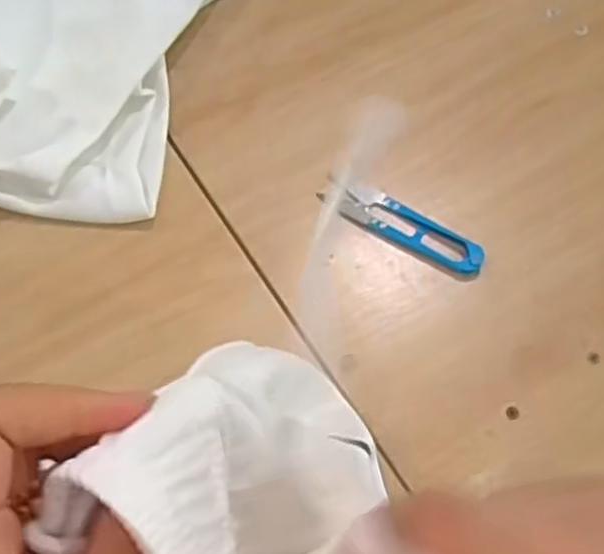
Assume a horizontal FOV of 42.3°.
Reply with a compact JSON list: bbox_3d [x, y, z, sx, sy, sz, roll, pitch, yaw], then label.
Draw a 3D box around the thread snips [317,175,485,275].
[{"bbox_3d":[0.067,-0.036,0.528,0.118,0.012,0.028,30,69,12],"label":"thread snips"}]

